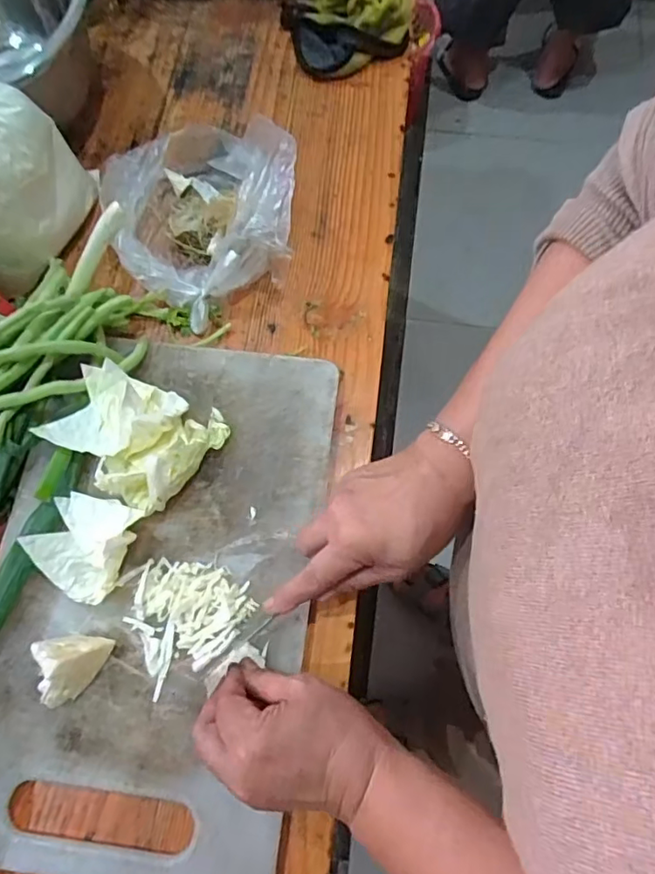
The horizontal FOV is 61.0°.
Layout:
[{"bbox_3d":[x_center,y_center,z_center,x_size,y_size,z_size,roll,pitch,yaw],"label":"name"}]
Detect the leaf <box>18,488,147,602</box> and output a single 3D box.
[{"bbox_3d":[-0.186,0.081,0.421,0.070,0.034,0.074,17,72,5],"label":"leaf"}]

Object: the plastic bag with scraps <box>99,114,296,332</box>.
[{"bbox_3d":[-0.116,-0.213,0.496,0.159,0.084,0.177,-28,74,-9],"label":"plastic bag with scraps"}]

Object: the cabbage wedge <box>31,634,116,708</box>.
[{"bbox_3d":[-0.178,0.158,0.393,0.052,0.039,0.043,-23,73,-7],"label":"cabbage wedge"}]

